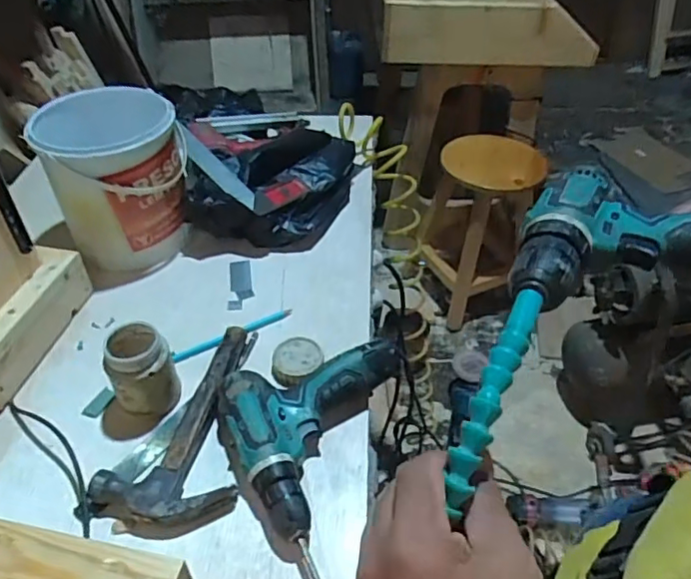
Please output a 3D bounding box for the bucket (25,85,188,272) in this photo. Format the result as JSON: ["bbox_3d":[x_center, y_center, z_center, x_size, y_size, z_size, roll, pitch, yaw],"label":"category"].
[{"bbox_3d":[-0.307,-0.155,0.792,0.181,0.199,0.162,-15,42,-15],"label":"bucket"}]

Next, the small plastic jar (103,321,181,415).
[{"bbox_3d":[-0.219,0.087,0.607,0.063,0.088,0.063,-1,40,1],"label":"small plastic jar"}]

